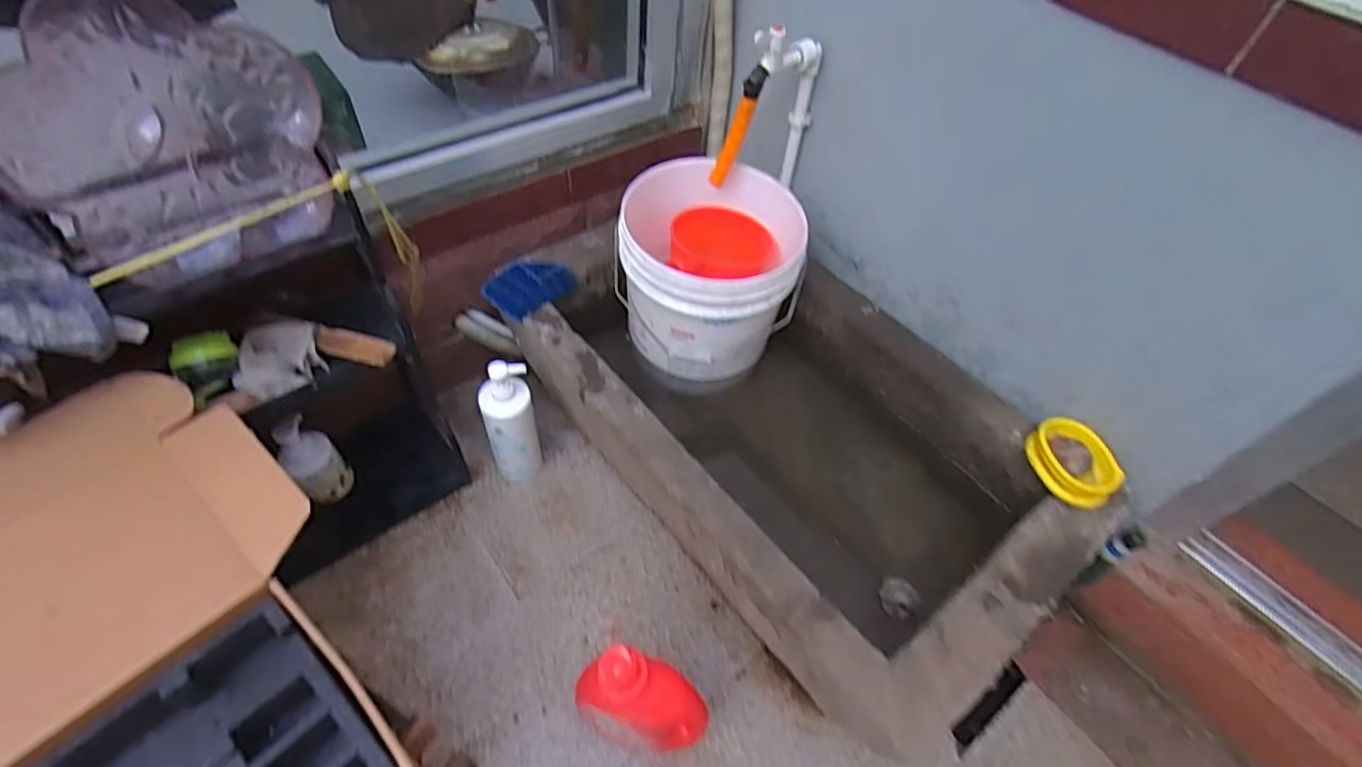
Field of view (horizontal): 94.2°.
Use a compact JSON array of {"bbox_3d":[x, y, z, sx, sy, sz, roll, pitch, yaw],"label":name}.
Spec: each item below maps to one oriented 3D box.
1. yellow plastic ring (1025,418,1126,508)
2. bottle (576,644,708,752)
[{"bbox_3d":[0.565,0.112,0.913,0.105,0.042,0.125,-28,58,-26],"label":"yellow plastic ring"},{"bbox_3d":[-0.051,0.424,0.841,0.172,0.261,0.075,14,50,6],"label":"bottle"}]

